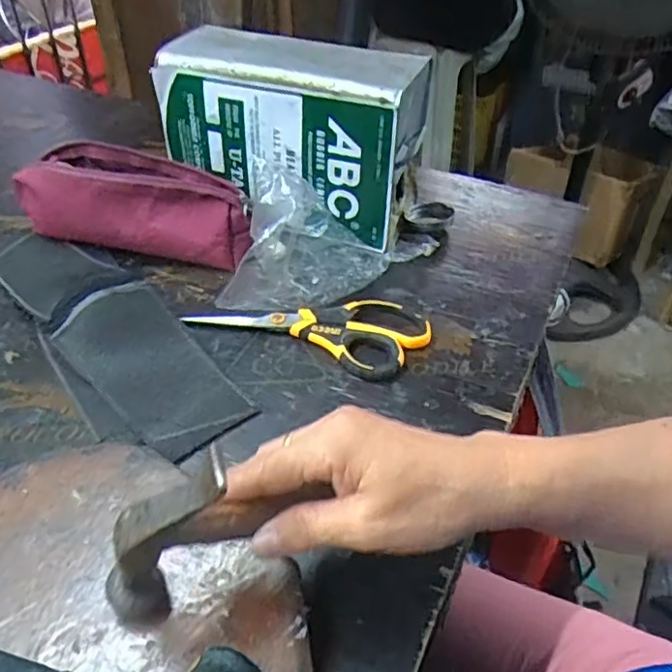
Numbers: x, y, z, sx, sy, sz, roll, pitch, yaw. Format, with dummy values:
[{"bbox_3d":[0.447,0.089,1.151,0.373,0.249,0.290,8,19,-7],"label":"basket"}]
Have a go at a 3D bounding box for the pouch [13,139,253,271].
[{"bbox_3d":[-0.185,-0.127,0.606,0.218,0.081,0.090,9,42,10],"label":"pouch"}]

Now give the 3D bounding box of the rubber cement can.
[{"bbox_3d":[-0.041,-0.193,0.621,0.239,0.164,0.104,17,44,18],"label":"rubber cement can"}]

